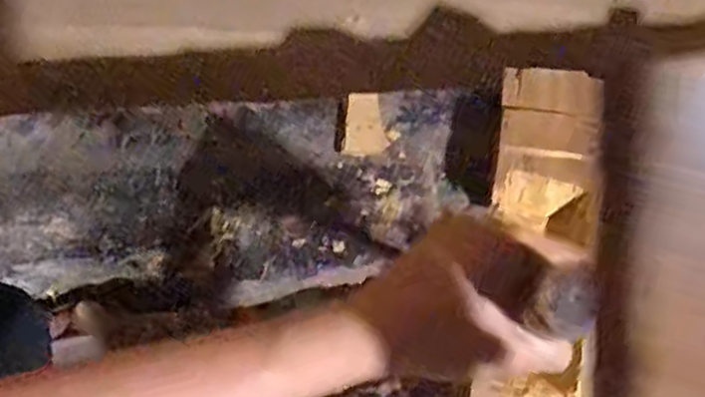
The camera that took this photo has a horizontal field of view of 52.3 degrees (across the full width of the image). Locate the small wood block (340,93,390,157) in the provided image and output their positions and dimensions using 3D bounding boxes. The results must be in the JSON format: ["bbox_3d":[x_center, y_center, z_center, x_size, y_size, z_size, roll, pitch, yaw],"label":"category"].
[{"bbox_3d":[0.012,-0.064,0.618,0.039,0.007,0.056,5,71,2],"label":"small wood block"}]

